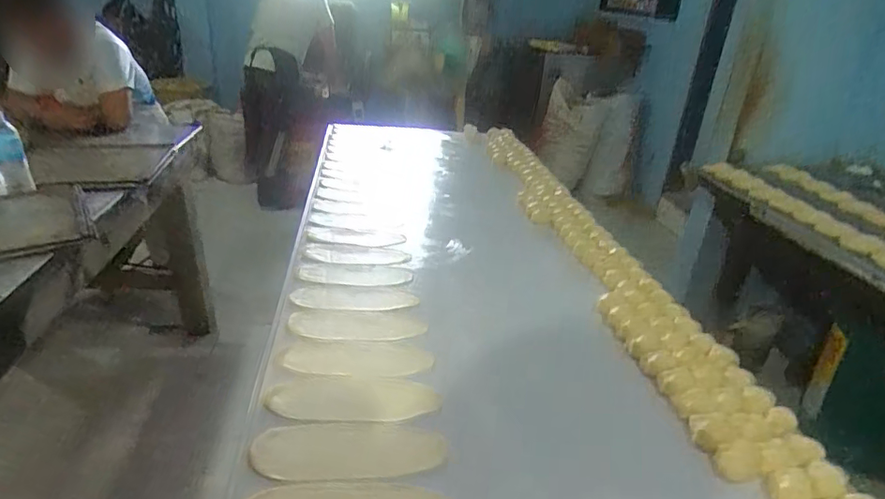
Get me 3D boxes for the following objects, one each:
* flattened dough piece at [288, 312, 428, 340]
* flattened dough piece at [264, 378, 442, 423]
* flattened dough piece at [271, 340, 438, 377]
[{"bbox_3d":[-0.147,0.130,0.923,0.227,0.008,0.093,0,26,-12],"label":"flattened dough piece"},{"bbox_3d":[-0.122,0.206,0.755,0.234,0.013,0.090,3,26,-6],"label":"flattened dough piece"},{"bbox_3d":[-0.133,0.170,0.839,0.235,0.014,0.084,3,27,-12],"label":"flattened dough piece"}]

